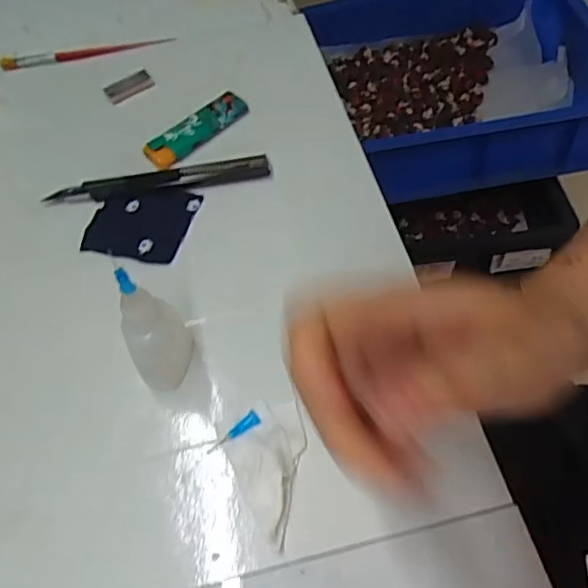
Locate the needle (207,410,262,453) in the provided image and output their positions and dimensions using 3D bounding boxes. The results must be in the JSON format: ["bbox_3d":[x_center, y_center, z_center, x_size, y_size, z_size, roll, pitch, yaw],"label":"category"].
[{"bbox_3d":[-0.031,0.069,0.289,0.030,0.004,0.008,-37,61,-3],"label":"needle"}]

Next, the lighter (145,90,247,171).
[{"bbox_3d":[-0.067,-0.115,0.403,0.079,0.013,0.025,-39,63,-23],"label":"lighter"}]

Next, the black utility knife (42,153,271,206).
[{"bbox_3d":[-0.088,-0.073,0.379,0.143,0.011,0.016,-9,57,-2],"label":"black utility knife"}]

